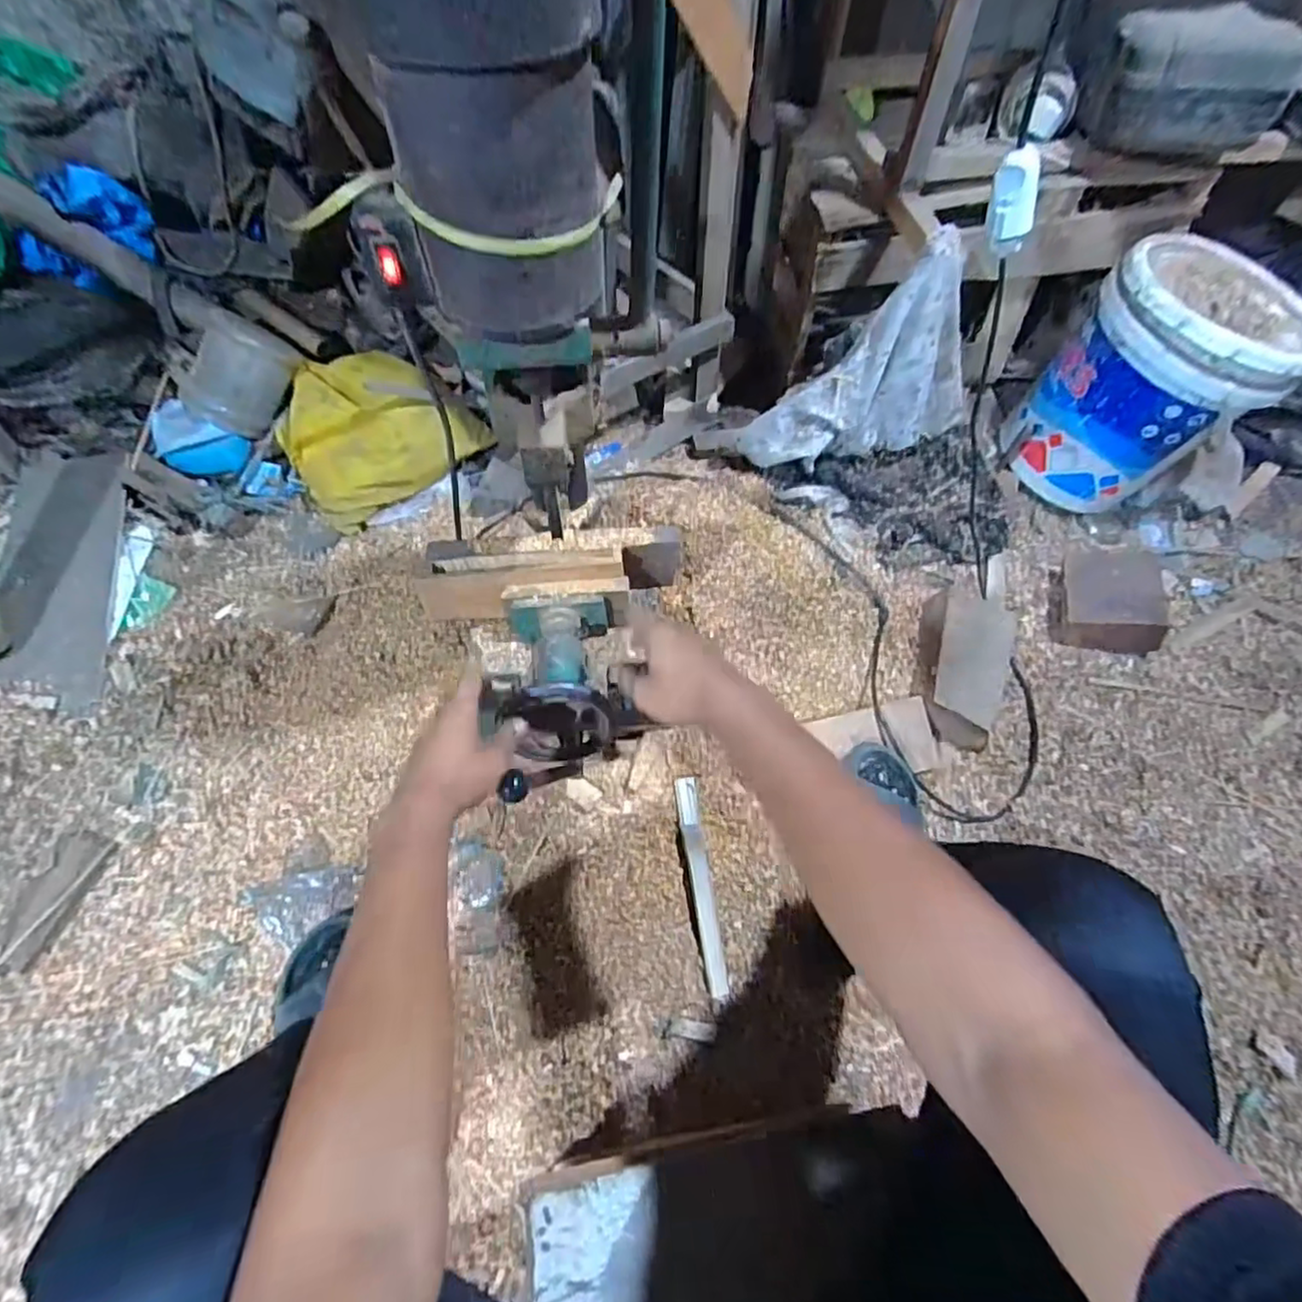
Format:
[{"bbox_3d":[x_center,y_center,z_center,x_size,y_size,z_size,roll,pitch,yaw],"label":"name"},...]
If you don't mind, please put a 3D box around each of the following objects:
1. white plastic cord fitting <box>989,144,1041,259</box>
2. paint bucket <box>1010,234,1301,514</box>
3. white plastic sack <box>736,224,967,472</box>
[{"bbox_3d":[0.349,-0.427,0.639,0.034,0.087,0.037,-28,44,-17],"label":"white plastic cord fitting"},{"bbox_3d":[0.836,-0.457,1.109,0.278,0.325,0.299,1,56,-1],"label":"paint bucket"},{"bbox_3d":[0.335,-0.422,0.976,0.361,0.285,0.090,-19,59,-13],"label":"white plastic sack"}]

